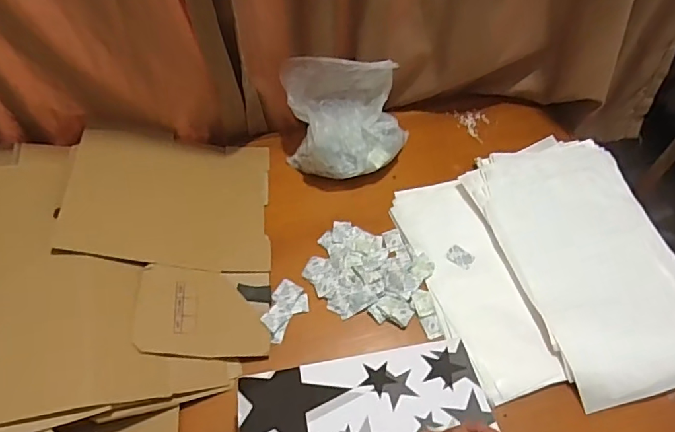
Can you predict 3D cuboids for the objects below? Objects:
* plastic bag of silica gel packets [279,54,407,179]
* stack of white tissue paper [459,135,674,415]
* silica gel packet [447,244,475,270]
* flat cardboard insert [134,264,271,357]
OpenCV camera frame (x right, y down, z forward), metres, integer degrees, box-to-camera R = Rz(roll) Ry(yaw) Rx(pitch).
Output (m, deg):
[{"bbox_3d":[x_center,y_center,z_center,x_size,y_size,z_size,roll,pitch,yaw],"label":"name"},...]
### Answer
[{"bbox_3d":[0.018,-0.175,0.854,0.209,0.153,0.170,-11,57,-8],"label":"plastic bag of silica gel packets"},{"bbox_3d":[0.397,0.050,0.770,0.266,0.025,0.426,-14,57,-10],"label":"stack of white tissue paper"},{"bbox_3d":[0.196,0.064,0.792,0.041,0.005,0.030,30,61,19],"label":"silica gel packet"},{"bbox_3d":[-0.191,0.137,0.719,0.182,0.008,0.127,8,57,-17],"label":"flat cardboard insert"}]

